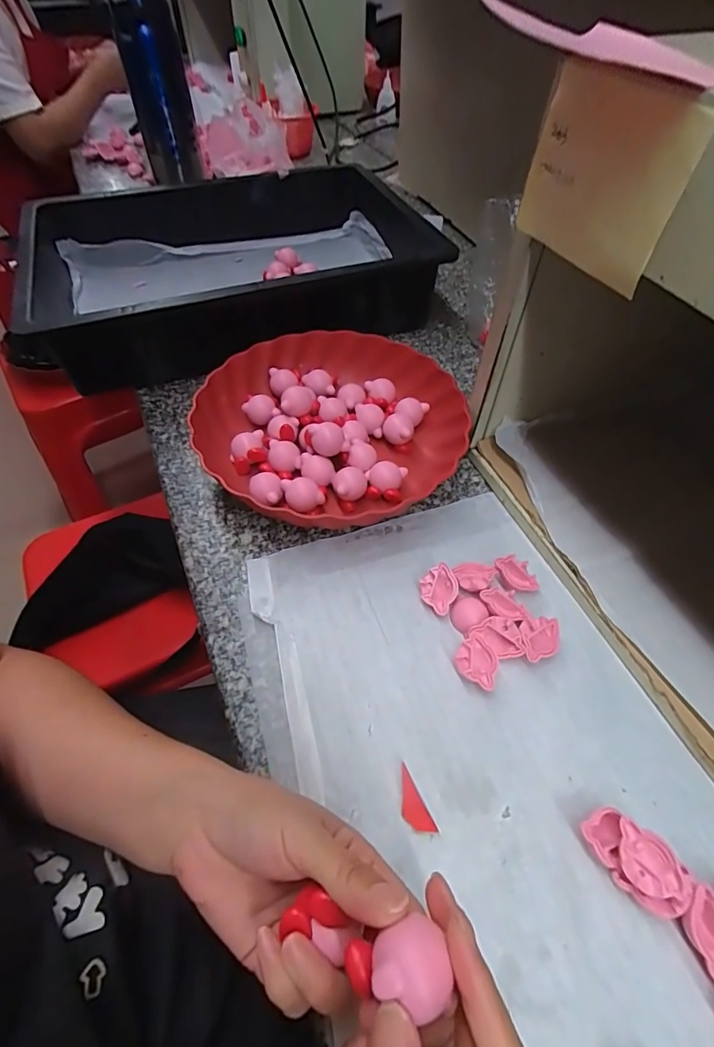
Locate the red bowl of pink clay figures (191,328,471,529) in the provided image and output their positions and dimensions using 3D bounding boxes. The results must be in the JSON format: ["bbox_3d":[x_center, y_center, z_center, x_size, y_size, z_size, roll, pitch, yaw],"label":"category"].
[{"bbox_3d":[-0.020,-0.092,0.439,0.232,0.050,0.232,1,54,-1],"label":"red bowl of pink clay figures"}]

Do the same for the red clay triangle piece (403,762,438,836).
[{"bbox_3d":[0.032,0.165,0.276,0.014,0.004,0.037,-25,54,-12],"label":"red clay triangle piece"}]

